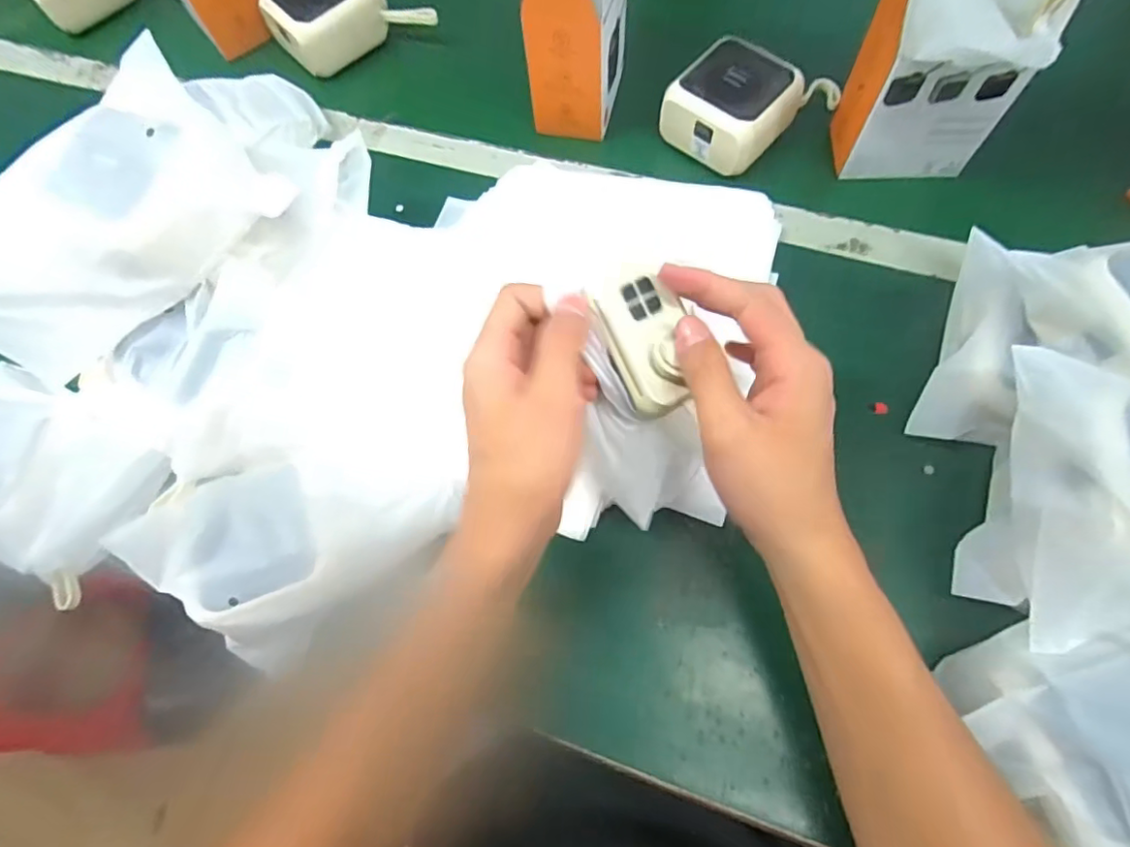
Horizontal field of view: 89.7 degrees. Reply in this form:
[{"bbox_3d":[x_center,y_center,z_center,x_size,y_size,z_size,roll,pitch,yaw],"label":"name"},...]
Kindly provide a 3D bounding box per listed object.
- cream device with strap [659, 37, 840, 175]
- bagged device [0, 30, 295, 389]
[{"bbox_3d":[0.157,-0.277,0.484,0.099,0.045,0.118,41,76,18],"label":"cream device with strap"},{"bbox_3d":[-0.283,-0.131,0.350,0.135,0.053,0.187,39,75,17],"label":"bagged device"}]

